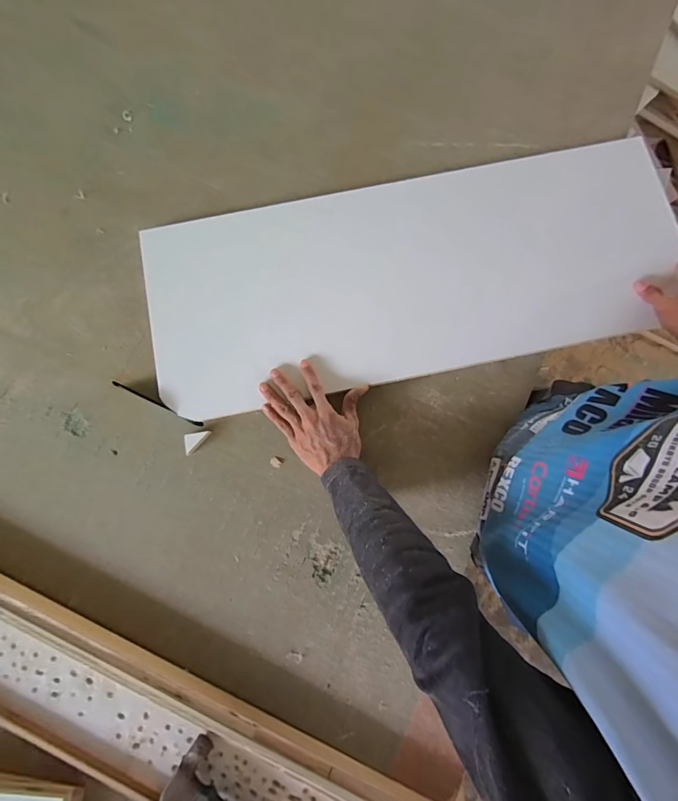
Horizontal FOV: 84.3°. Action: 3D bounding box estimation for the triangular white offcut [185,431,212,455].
[{"bbox_3d":[-0.212,0.057,0.550,0.023,0.011,0.044,44,82,7],"label":"triangular white offcut"}]

